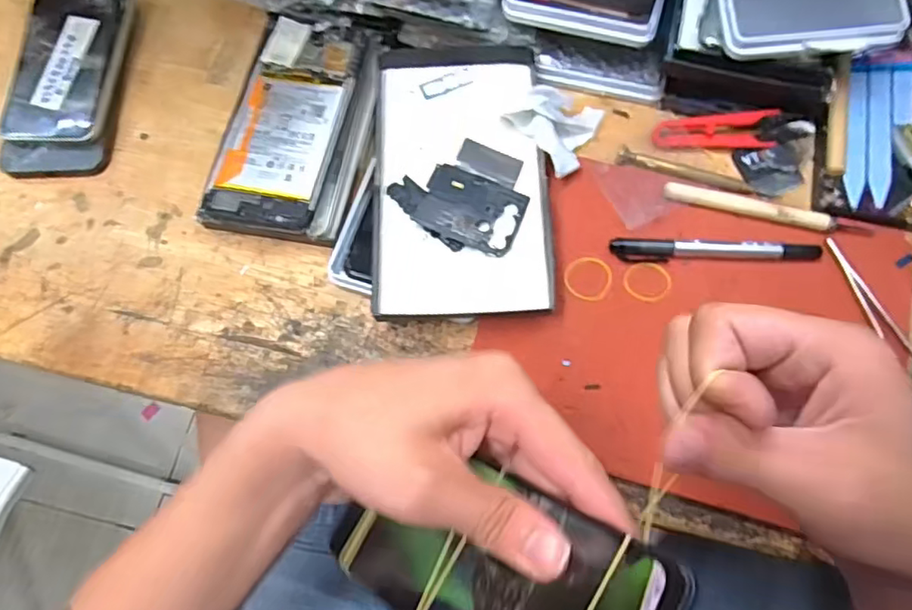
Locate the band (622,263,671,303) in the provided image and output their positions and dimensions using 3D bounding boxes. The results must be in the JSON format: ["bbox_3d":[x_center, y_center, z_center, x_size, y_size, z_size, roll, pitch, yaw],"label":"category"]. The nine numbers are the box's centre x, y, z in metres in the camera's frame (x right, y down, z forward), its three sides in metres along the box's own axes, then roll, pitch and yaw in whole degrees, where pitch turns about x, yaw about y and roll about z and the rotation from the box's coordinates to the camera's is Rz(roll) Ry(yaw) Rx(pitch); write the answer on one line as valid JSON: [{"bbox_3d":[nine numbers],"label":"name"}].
[{"bbox_3d":[0.120,-0.014,0.374,0.029,0.004,0.025,5,72,3],"label":"band"}]

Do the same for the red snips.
[{"bbox_3d":[0.188,-0.119,0.401,0.103,0.013,0.020,-2,72,1],"label":"red snips"}]

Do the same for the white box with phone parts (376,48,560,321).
[{"bbox_3d":[0.004,-0.087,0.397,0.112,0.020,0.193,-1,72,1],"label":"white box with phone parts"}]

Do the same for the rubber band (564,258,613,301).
[{"bbox_3d":[0.083,-0.017,0.376,0.029,0.004,0.029,0,72,2],"label":"rubber band"}]

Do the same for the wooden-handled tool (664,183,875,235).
[{"bbox_3d":[0.201,-0.062,0.386,0.131,0.007,0.014,12,73,6],"label":"wooden-handled tool"}]

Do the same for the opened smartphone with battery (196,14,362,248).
[{"bbox_3d":[-0.115,-0.122,0.409,0.075,0.014,0.162,11,71,4],"label":"opened smartphone with battery"}]

